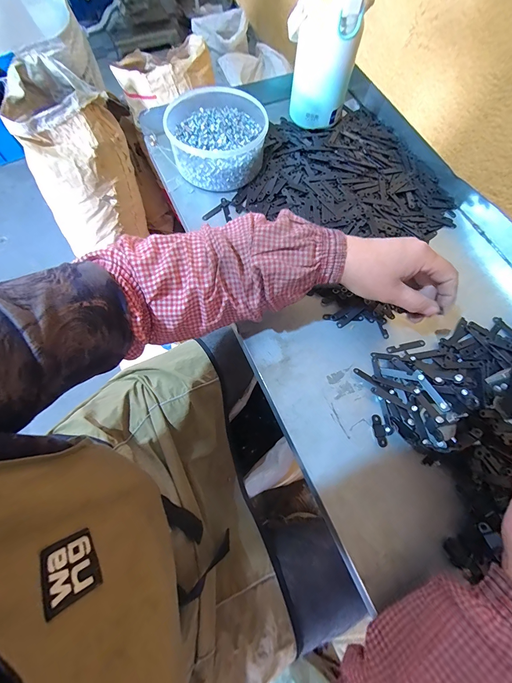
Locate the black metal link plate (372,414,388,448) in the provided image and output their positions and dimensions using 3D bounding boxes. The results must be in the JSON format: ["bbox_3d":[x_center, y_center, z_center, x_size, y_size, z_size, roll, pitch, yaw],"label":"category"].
[{"bbox_3d":[0.139,0.100,0.335,0.012,0.004,0.034,-7,69,-4],"label":"black metal link plate"}]

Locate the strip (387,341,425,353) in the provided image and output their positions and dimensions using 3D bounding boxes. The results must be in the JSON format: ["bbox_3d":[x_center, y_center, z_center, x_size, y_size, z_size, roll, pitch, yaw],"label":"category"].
[{"bbox_3d":[0.190,0.006,0.378,0.051,0.004,0.009,-10,69,-5],"label":"strip"}]

